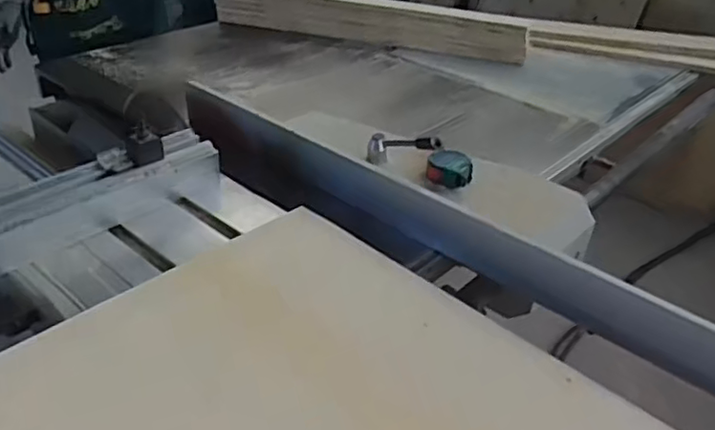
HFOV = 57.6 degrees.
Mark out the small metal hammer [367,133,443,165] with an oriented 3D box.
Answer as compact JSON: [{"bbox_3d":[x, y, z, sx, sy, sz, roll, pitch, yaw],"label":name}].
[{"bbox_3d":[0.064,-0.102,0.962,0.115,0.043,0.030,-4,26,34],"label":"small metal hammer"}]

